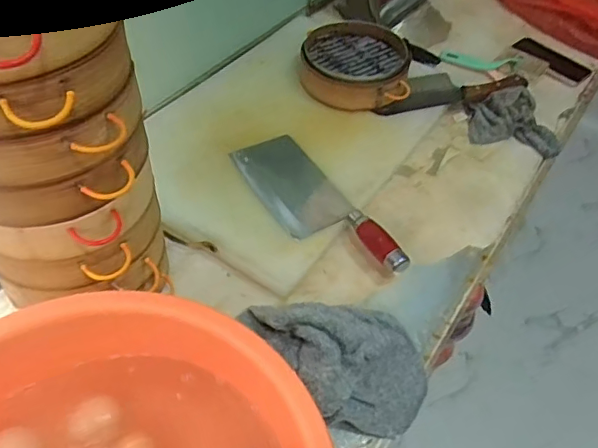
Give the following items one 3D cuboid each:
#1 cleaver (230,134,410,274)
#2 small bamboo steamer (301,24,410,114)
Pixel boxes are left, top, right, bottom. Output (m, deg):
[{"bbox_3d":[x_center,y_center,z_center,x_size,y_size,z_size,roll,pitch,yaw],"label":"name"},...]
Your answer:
[{"bbox_3d":[0.018,-0.020,0.742,0.093,0.039,0.281,-25,56,-24],"label":"cleaver"},{"bbox_3d":[0.087,-0.259,0.901,0.168,0.053,0.164,2,49,-3],"label":"small bamboo steamer"}]

